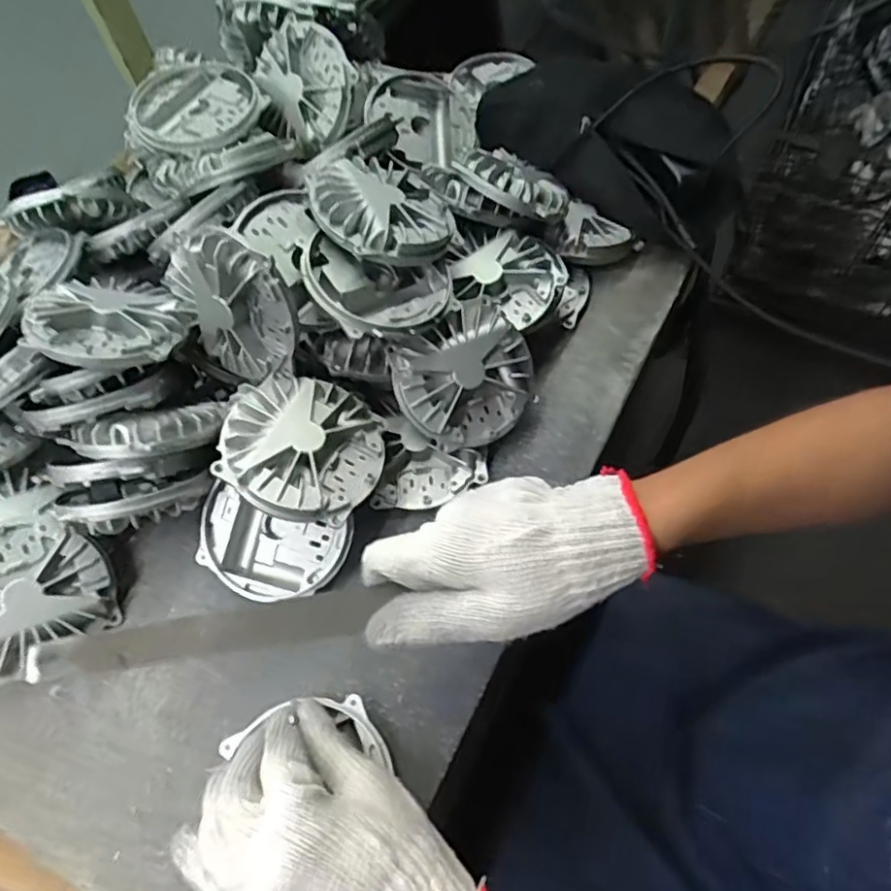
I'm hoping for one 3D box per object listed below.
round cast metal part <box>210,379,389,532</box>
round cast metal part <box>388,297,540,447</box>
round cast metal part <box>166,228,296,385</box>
[{"bbox_3d":[-0.098,0.000,0.443,0.109,0.028,0.109,11,61,-21],"label":"round cast metal part"},{"bbox_3d":[0.015,-0.051,0.488,0.106,0.028,0.097,-2,98,-16],"label":"round cast metal part"},{"bbox_3d":[-0.146,-0.102,0.452,0.096,0.104,0.030,1,34,26],"label":"round cast metal part"}]

